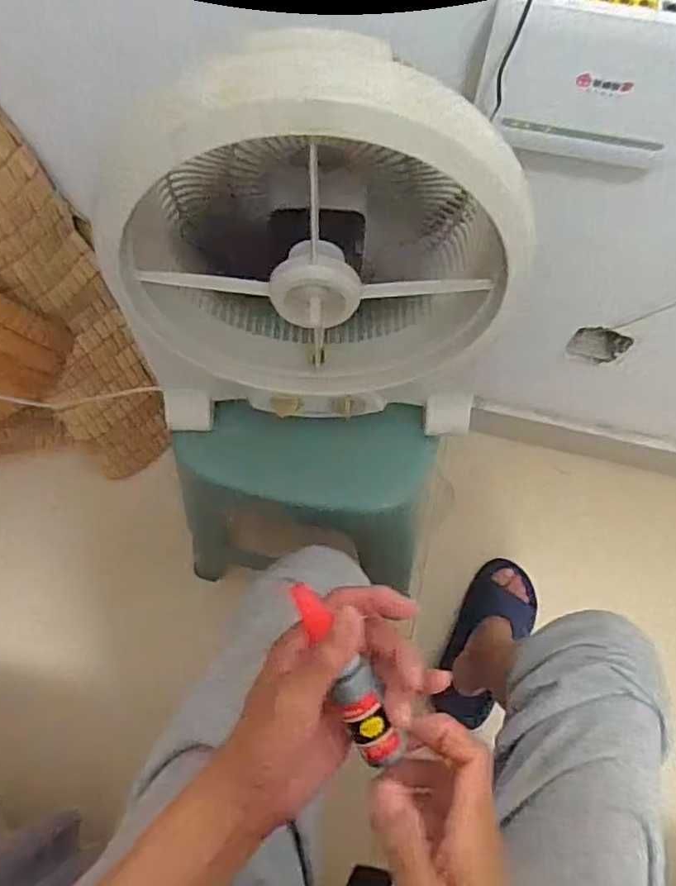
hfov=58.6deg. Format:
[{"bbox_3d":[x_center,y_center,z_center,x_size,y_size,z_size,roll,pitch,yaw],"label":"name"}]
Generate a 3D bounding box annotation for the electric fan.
[{"bbox_3d":[-0.012,-0.140,0.477,0.290,0.335,0.163,1,69,-1],"label":"electric fan"}]

